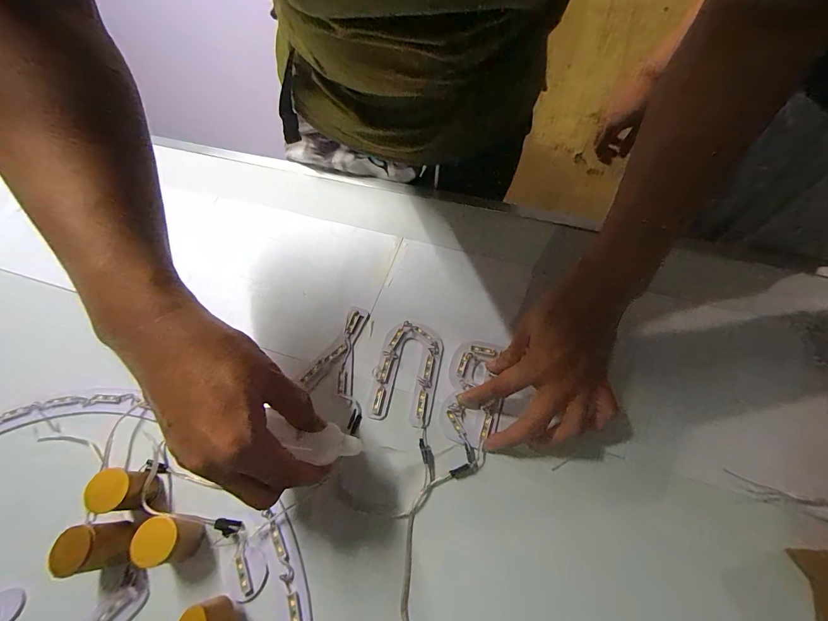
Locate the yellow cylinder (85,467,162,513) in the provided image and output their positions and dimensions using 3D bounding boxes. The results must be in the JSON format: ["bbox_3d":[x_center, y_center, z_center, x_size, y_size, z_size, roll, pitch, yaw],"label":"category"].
[{"bbox_3d":[-0.249,0.156,0.311,0.028,0.052,0.032,-1,60,1],"label":"yellow cylinder"}]

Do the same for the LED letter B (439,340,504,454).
[{"bbox_3d":[0.061,0.081,0.369,0.057,0.015,0.108,8,63,6],"label":"LED letter B"}]

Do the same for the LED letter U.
[{"bbox_3d":[-0.007,0.062,0.378,0.066,0.009,0.107,10,61,7],"label":"LED letter U"}]

